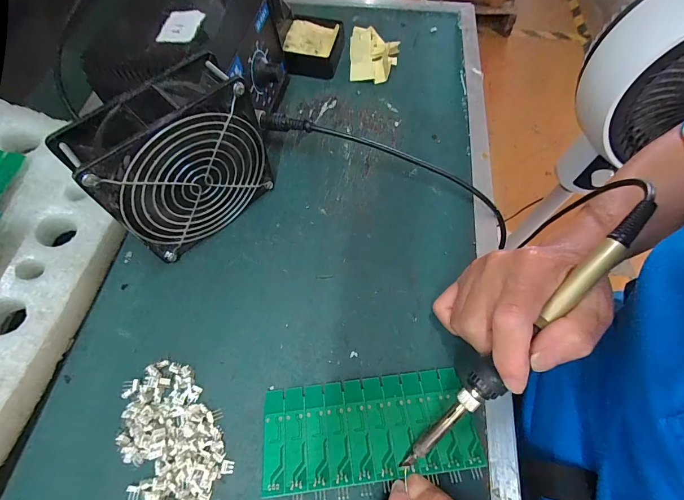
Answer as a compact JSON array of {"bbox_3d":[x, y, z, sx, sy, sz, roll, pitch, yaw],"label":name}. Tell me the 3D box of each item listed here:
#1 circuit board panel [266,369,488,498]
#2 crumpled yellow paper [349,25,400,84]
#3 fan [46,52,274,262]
[{"bbox_3d":[0.018,0.118,0.235,0.137,0.004,0.062,-6,49,-3],"label":"circuit board panel"},{"bbox_3d":[0.037,-0.226,0.401,0.054,0.021,0.069,7,64,3],"label":"crumpled yellow paper"},{"bbox_3d":[-0.117,-0.061,0.265,0.116,0.120,0.043,-41,71,-18],"label":"fan"}]

